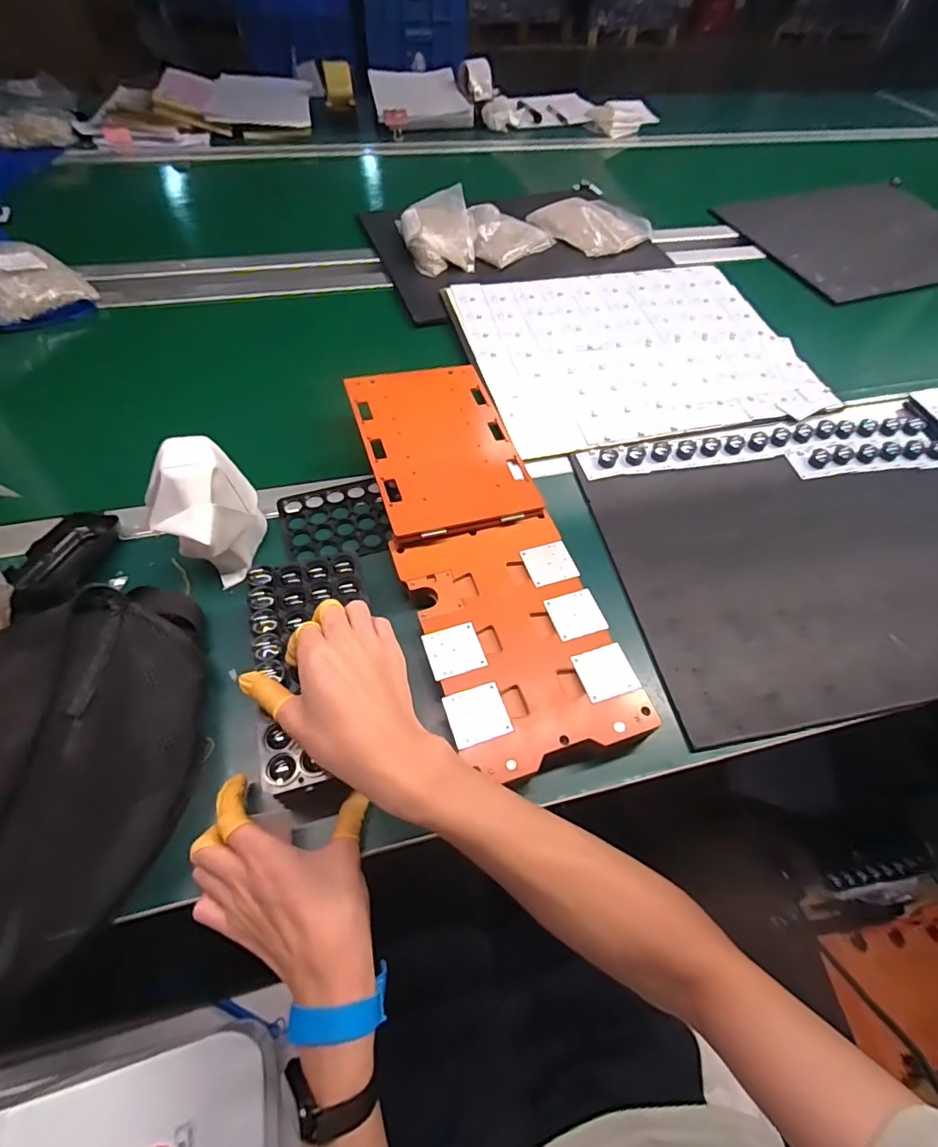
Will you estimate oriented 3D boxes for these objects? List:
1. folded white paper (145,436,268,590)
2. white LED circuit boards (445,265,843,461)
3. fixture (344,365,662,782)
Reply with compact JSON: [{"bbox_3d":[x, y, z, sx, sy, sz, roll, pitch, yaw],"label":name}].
[{"bbox_3d":[-0.240,-0.051,0.489,0.091,0.119,0.091,-29,65,-19],"label":"folded white paper"},{"bbox_3d":[0.238,-0.338,0.766,0.476,0.011,0.371,-9,60,-9],"label":"white LED circuit boards"},{"bbox_3d":[0.006,-0.035,0.532,0.162,0.055,0.451,-15,61,-13],"label":"fixture"}]

